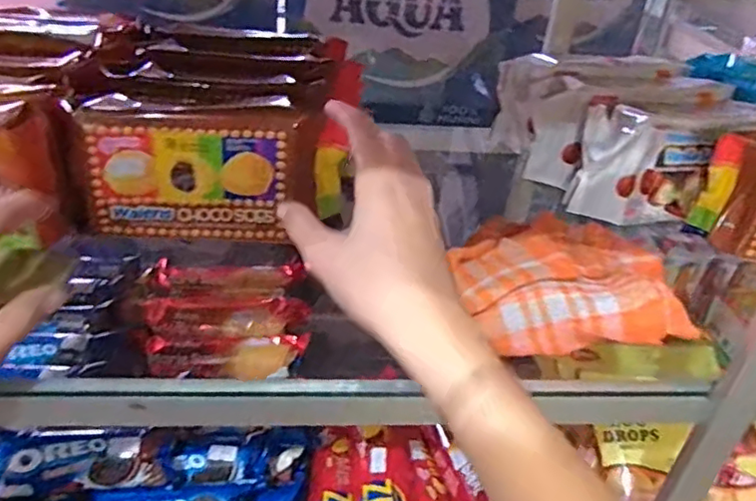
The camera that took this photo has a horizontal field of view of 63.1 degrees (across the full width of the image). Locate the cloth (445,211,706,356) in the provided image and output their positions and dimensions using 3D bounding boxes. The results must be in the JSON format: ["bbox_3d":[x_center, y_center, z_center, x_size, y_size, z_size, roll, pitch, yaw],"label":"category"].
[{"bbox_3d":[0.113,0.013,0.390,0.153,0.040,0.123,5,33,-2],"label":"cloth"}]

